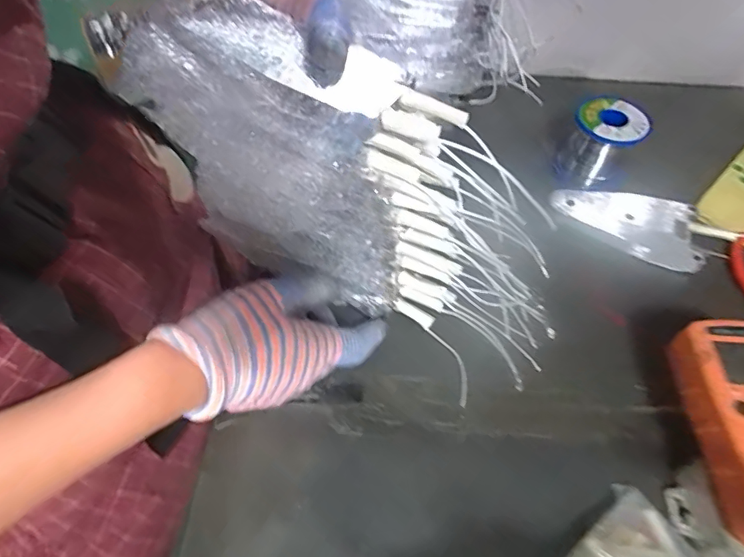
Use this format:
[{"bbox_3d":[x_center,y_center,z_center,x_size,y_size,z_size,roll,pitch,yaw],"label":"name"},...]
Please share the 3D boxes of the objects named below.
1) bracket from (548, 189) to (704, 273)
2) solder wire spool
[{"bbox_3d":[0.221,-0.051,0.438,0.123,0.011,0.067,15,69,6],"label":"bracket"},{"bbox_3d":[0.209,-0.120,0.461,0.059,0.064,0.058,1,53,-1],"label":"solder wire spool"}]

